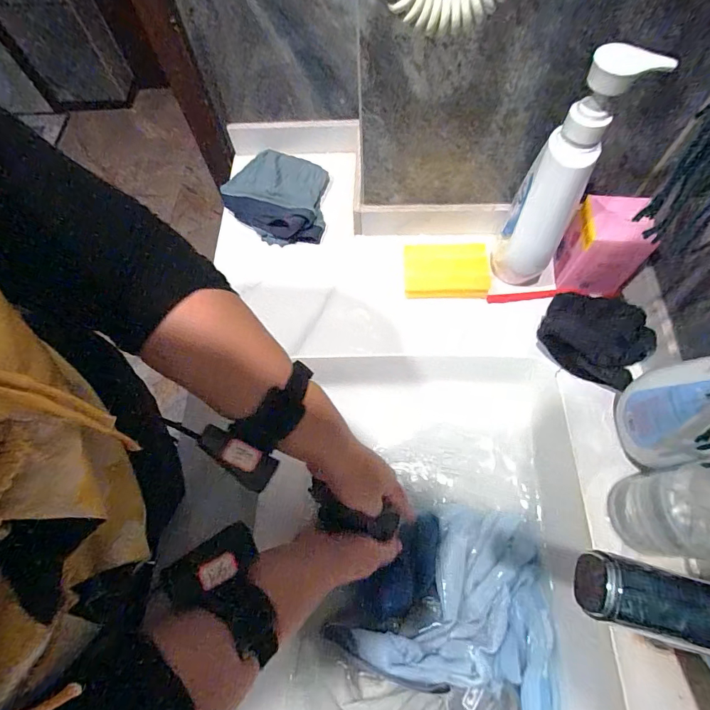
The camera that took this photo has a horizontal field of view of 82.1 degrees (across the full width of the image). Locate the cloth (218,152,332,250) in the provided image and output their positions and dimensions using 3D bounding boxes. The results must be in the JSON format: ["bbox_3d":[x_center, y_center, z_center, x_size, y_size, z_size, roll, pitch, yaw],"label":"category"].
[{"bbox_3d":[-0.114,-0.229,0.585,0.142,0.045,0.145,-2,66,2],"label":"cloth"}]

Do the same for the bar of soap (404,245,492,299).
[{"bbox_3d":[0.117,-0.109,0.528,0.102,0.029,0.069,0,66,3],"label":"bar of soap"}]

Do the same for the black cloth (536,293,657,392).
[{"bbox_3d":[0.279,-0.025,0.476,0.115,0.036,0.097,36,73,17],"label":"black cloth"}]

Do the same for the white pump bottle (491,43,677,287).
[{"bbox_3d":[0.203,-0.169,0.420,0.069,0.249,0.054,22,69,12],"label":"white pump bottle"}]

